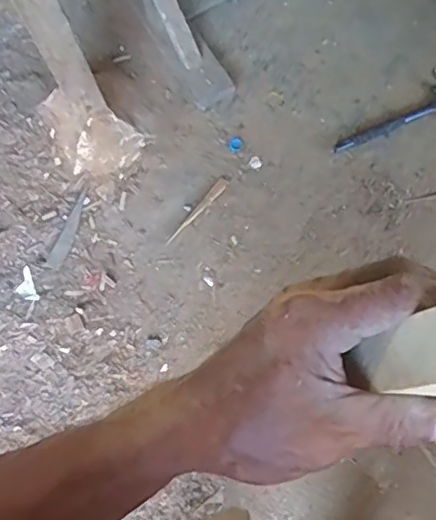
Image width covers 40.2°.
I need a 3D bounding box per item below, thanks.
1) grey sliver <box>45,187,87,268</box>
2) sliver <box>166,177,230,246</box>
[{"bbox_3d":[-0.364,-0.077,1.475,0.036,0.013,0.215,18,72,11],"label":"grey sliver"},{"bbox_3d":[-0.050,-0.120,1.493,0.027,0.013,0.225,35,76,15],"label":"sliver"}]

